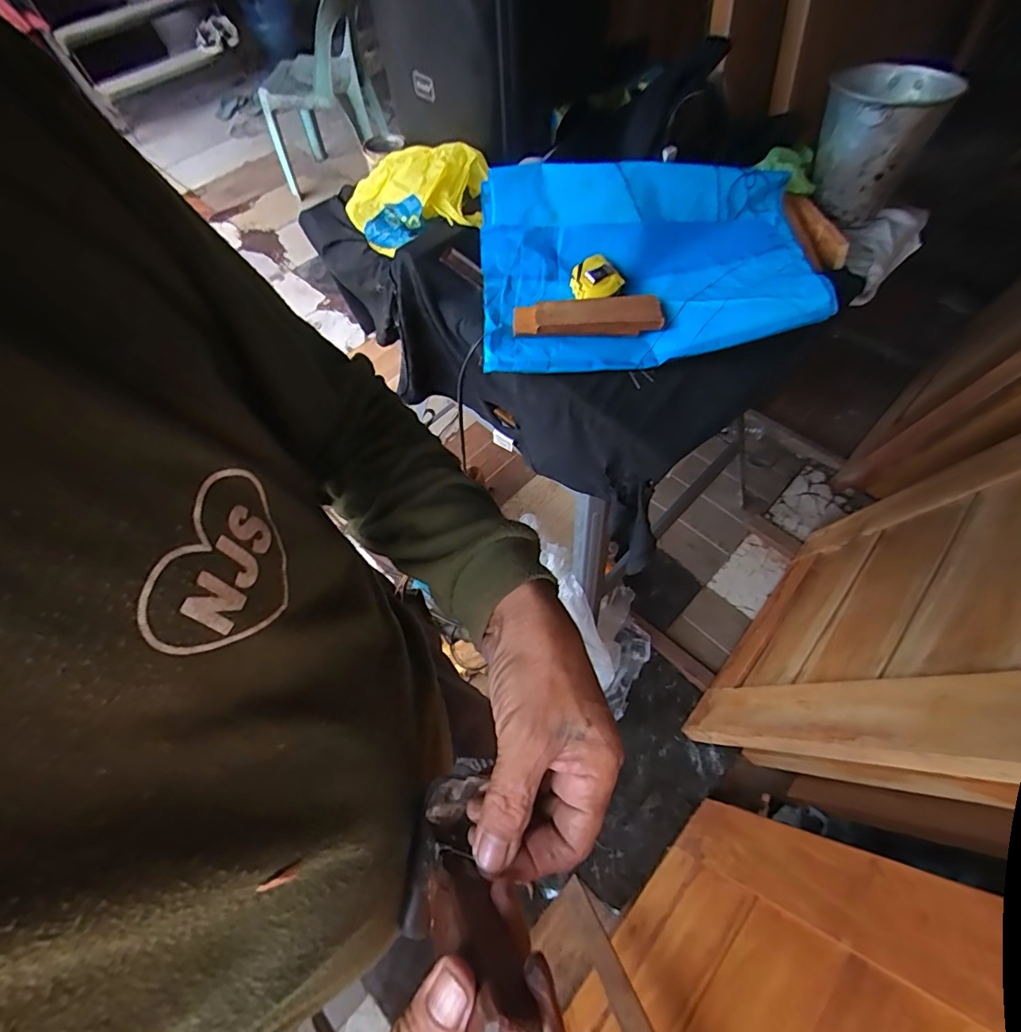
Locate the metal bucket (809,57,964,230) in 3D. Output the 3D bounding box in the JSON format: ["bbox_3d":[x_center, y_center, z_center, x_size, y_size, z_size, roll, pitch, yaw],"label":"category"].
[{"bbox_3d":[0.497,-0.516,0.699,0.140,0.158,0.143,37,68,20],"label":"metal bucket"}]

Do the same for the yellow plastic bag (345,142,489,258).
[{"bbox_3d":[-0.140,-0.466,0.717,0.210,0.086,0.171,-8,61,-3],"label":"yellow plastic bag"}]

